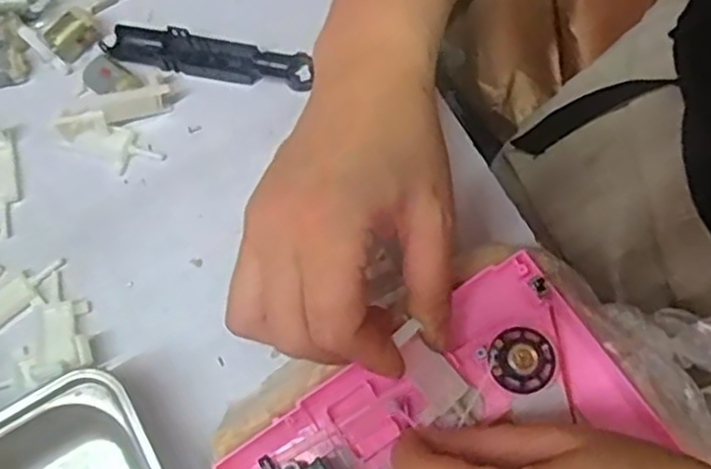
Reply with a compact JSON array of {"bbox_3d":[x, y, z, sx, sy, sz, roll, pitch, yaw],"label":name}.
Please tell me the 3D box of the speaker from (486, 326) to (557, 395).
[{"bbox_3d":[0.072,0.054,0.306,0.028,0.009,0.027,0,73,1],"label":"speaker"}]

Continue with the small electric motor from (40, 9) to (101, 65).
[{"bbox_3d":[-0.156,-0.109,0.394,0.027,0.017,0.019,-43,77,-11],"label":"small electric motor"}]

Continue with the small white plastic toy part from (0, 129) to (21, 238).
[{"bbox_3d":[-0.190,-0.029,0.373,0.020,0.014,0.057,-4,73,0],"label":"small white plastic toy part"}]

